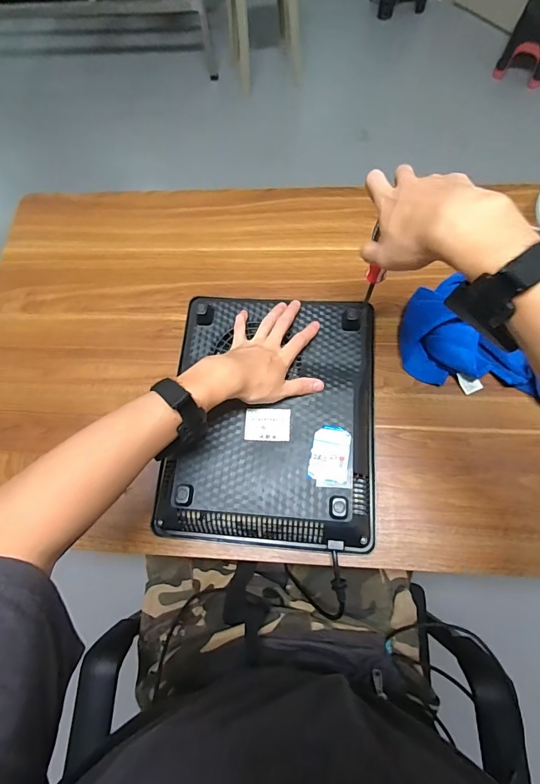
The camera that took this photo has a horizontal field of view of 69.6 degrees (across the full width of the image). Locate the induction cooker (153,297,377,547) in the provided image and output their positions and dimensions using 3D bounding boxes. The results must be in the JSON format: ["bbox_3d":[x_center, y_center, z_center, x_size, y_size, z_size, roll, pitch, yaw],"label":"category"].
[{"bbox_3d":[0.004,0.026,0.494,0.267,0.056,0.323,4,76,1],"label":"induction cooker"}]

